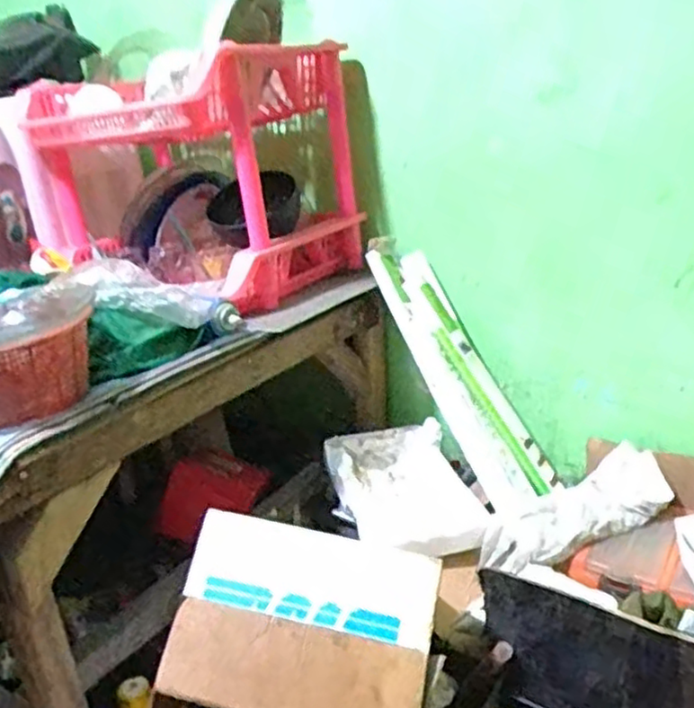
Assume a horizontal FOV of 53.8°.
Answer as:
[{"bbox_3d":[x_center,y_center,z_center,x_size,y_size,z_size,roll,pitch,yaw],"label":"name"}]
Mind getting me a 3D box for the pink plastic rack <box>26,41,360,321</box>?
[{"bbox_3d":[-0.253,-0.273,1.126,0.464,0.348,0.338,7,24,36],"label":"pink plastic rack"}]

